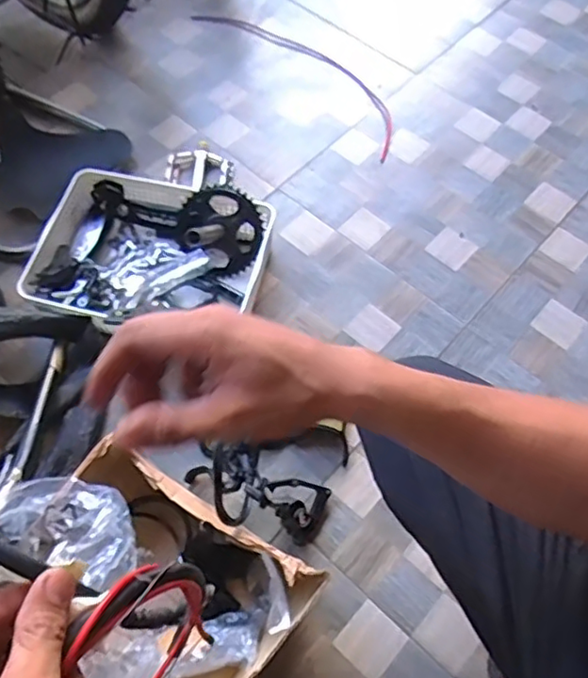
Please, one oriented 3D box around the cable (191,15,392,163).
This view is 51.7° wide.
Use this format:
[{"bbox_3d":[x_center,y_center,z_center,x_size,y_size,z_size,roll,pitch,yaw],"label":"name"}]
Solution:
[{"bbox_3d":[0.020,-0.537,1.194,0.132,0.010,0.539,-40,70,-18],"label":"cable"}]

